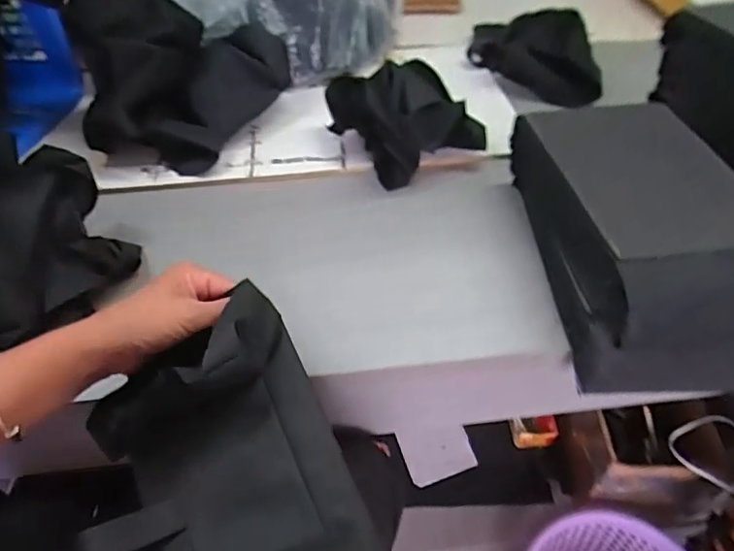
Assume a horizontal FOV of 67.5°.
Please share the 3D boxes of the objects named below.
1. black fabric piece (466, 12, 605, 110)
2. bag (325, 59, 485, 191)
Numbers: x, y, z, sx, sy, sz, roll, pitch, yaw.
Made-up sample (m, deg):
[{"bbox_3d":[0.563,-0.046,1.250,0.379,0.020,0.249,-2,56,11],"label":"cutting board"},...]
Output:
[{"bbox_3d":[0.252,-0.339,0.821,0.192,0.107,0.125,8,47,8],"label":"black fabric piece"},{"bbox_3d":[0.044,-0.204,0.671,0.145,0.112,0.161,-25,51,-22],"label":"bag"}]

